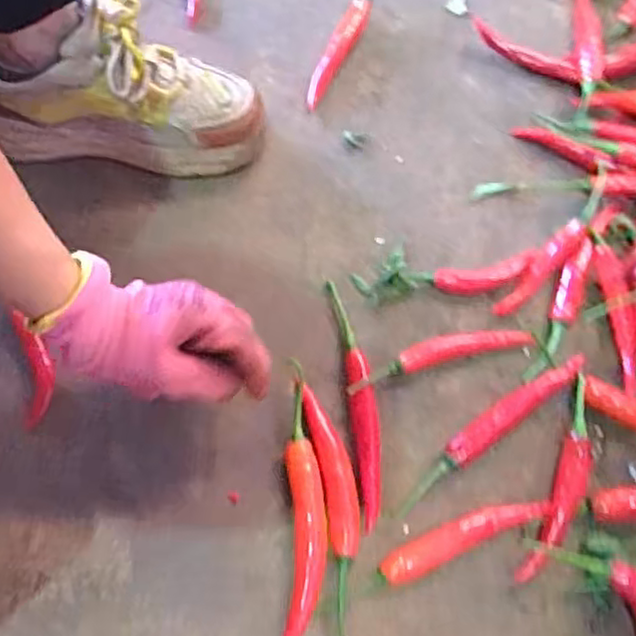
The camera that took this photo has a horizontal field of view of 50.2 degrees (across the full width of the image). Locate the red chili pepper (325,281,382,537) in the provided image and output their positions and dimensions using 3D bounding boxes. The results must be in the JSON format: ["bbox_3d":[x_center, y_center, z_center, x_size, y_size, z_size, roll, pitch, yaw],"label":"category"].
[{"bbox_3d":[0.029,0.054,0.479,0.019,0.029,0.182,-6,70,-5],"label":"red chili pepper"}]

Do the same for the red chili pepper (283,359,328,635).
[{"bbox_3d":[-0.008,0.121,0.456,0.027,0.016,0.184,1,70,-2],"label":"red chili pepper"}]

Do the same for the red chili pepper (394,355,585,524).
[{"bbox_3d":[0.120,0.079,0.481,0.174,0.015,0.020,-35,75,-14],"label":"red chili pepper"}]

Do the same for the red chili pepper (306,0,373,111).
[{"bbox_3d":[0.027,-0.258,0.608,0.020,0.019,0.169,25,71,7],"label":"red chili pepper"}]

